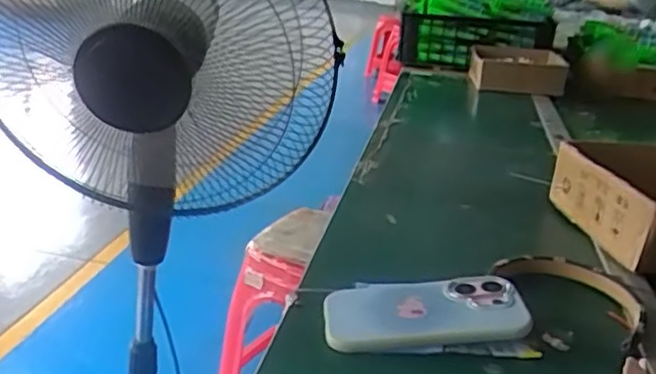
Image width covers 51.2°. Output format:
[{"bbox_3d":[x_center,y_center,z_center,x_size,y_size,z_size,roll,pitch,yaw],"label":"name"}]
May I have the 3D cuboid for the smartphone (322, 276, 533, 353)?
[{"bbox_3d":[0.081,0.105,0.590,0.167,0.012,0.082,-4,33,-1],"label":"smartphone"}]

